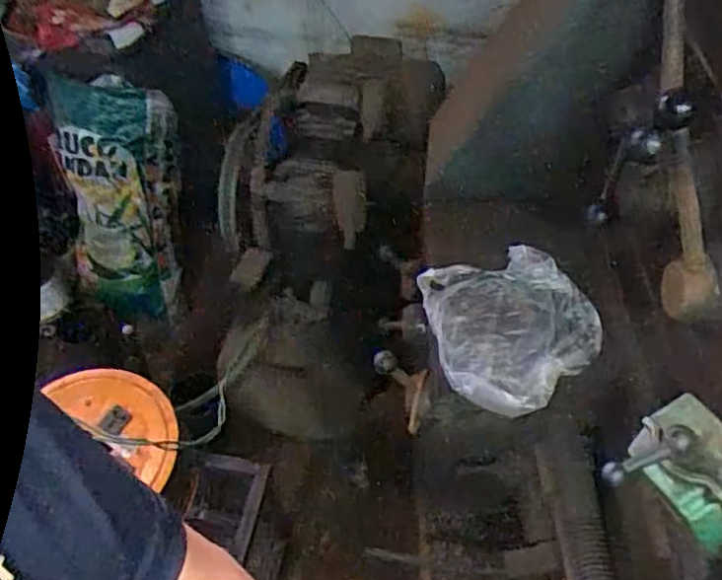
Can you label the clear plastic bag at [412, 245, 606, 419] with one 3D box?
[{"bbox_3d":[0.195,0.042,0.866,0.207,0.037,0.218,-12,51,-9],"label":"clear plastic bag"}]

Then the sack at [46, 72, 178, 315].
[{"bbox_3d":[-0.566,-0.197,1.629,0.269,0.568,0.093,4,27,5],"label":"sack"}]

